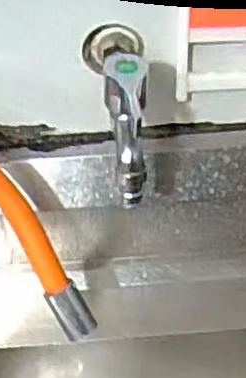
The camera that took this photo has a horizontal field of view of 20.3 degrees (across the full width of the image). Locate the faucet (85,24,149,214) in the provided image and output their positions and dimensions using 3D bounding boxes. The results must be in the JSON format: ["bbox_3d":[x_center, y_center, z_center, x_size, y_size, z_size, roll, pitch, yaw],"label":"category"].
[{"bbox_3d":[-0.003,-0.067,0.491,0.041,0.082,0.144,-5,42,0],"label":"faucet"}]

